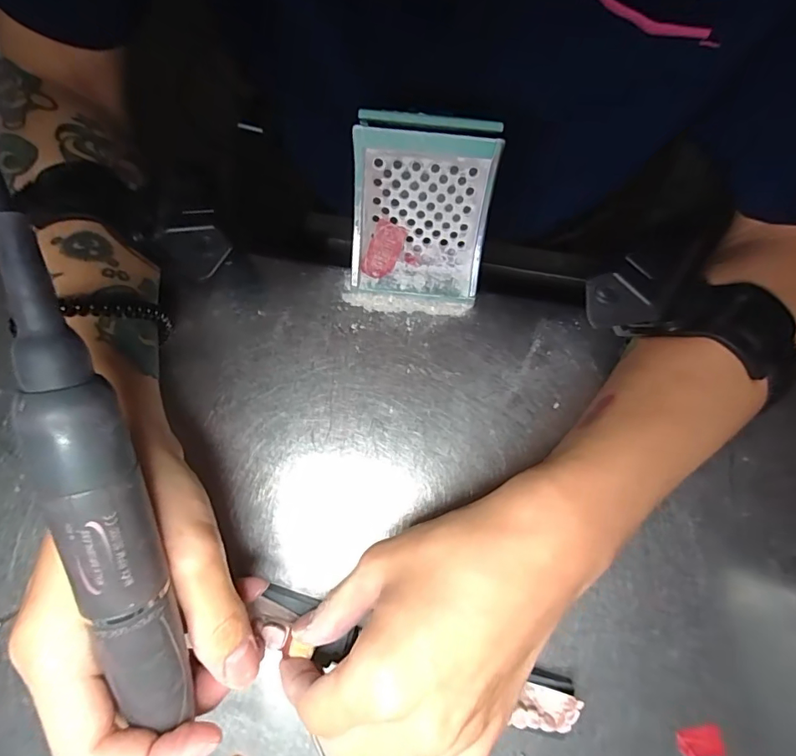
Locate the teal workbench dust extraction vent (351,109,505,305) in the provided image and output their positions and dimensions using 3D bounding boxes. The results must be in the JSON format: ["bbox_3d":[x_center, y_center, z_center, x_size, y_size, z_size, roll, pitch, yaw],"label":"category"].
[{"bbox_3d":[0.013,-0.089,0.262,0.073,0.096,0.021,5,34,-1],"label":"teal workbench dust extraction vent"}]

